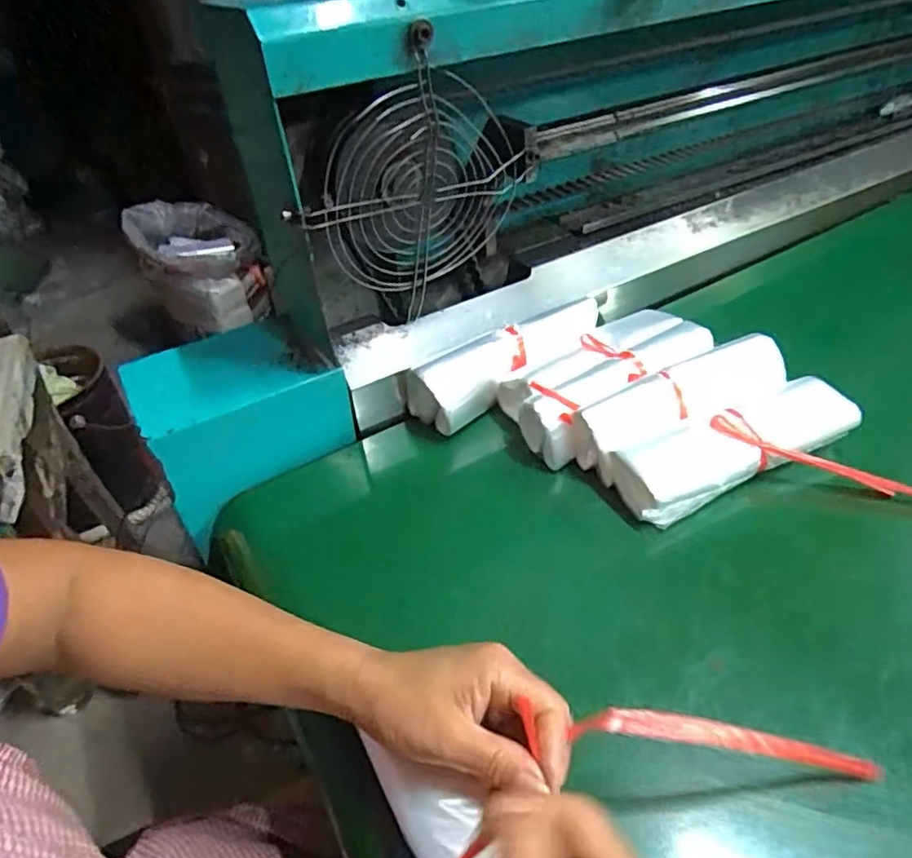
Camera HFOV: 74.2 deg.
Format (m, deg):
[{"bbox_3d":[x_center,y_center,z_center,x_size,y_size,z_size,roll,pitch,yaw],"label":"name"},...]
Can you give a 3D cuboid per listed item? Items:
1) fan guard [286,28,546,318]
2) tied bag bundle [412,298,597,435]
[{"bbox_3d":[-0.024,-0.192,0.494,0.171,0.194,0.030,-47,58,8],"label":"fan guard"},{"bbox_3d":[0.057,-0.062,0.589,0.214,0.059,0.065,-19,42,-15],"label":"tied bag bundle"}]

